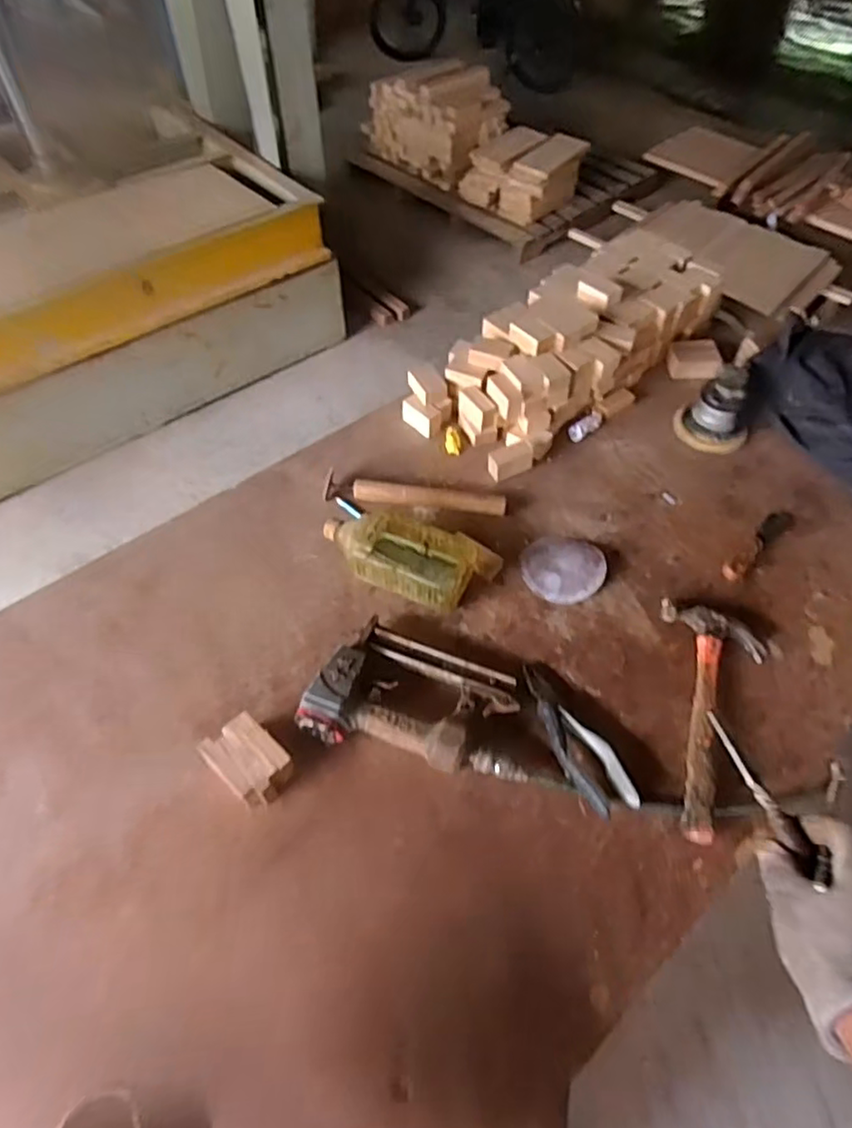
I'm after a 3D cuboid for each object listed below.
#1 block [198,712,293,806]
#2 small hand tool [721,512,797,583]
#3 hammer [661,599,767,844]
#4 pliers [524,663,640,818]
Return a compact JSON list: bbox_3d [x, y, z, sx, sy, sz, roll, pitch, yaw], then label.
[{"bbox_3d":[-0.199,0.220,0.710,0.096,0.043,0.069,37,61,22],"label":"block"},{"bbox_3d":[0.482,-0.030,0.915,0.034,0.024,0.175,39,62,23],"label":"small hand tool"},{"bbox_3d":[0.355,0.180,0.752,0.126,0.033,0.297,8,54,4],"label":"hammer"},{"bbox_3d":[0.171,0.194,0.734,0.060,0.030,0.193,-15,56,-12],"label":"pliers"}]

